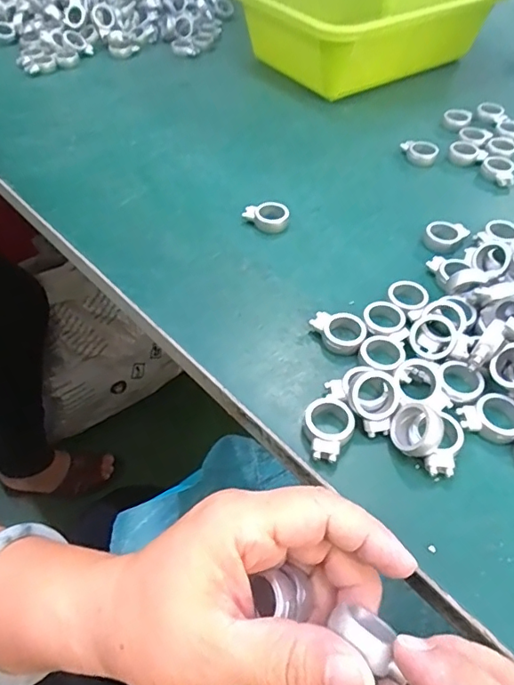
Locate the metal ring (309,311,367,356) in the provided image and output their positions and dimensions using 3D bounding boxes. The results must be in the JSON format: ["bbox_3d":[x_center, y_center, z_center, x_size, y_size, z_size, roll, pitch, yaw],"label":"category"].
[{"bbox_3d":[0.048,-0.006,0.307,0.033,0.011,0.025,15,51,13],"label":"metal ring"}]

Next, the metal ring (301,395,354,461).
[{"bbox_3d":[0.037,0.044,0.264,0.025,0.010,0.036,10,50,9],"label":"metal ring"}]

